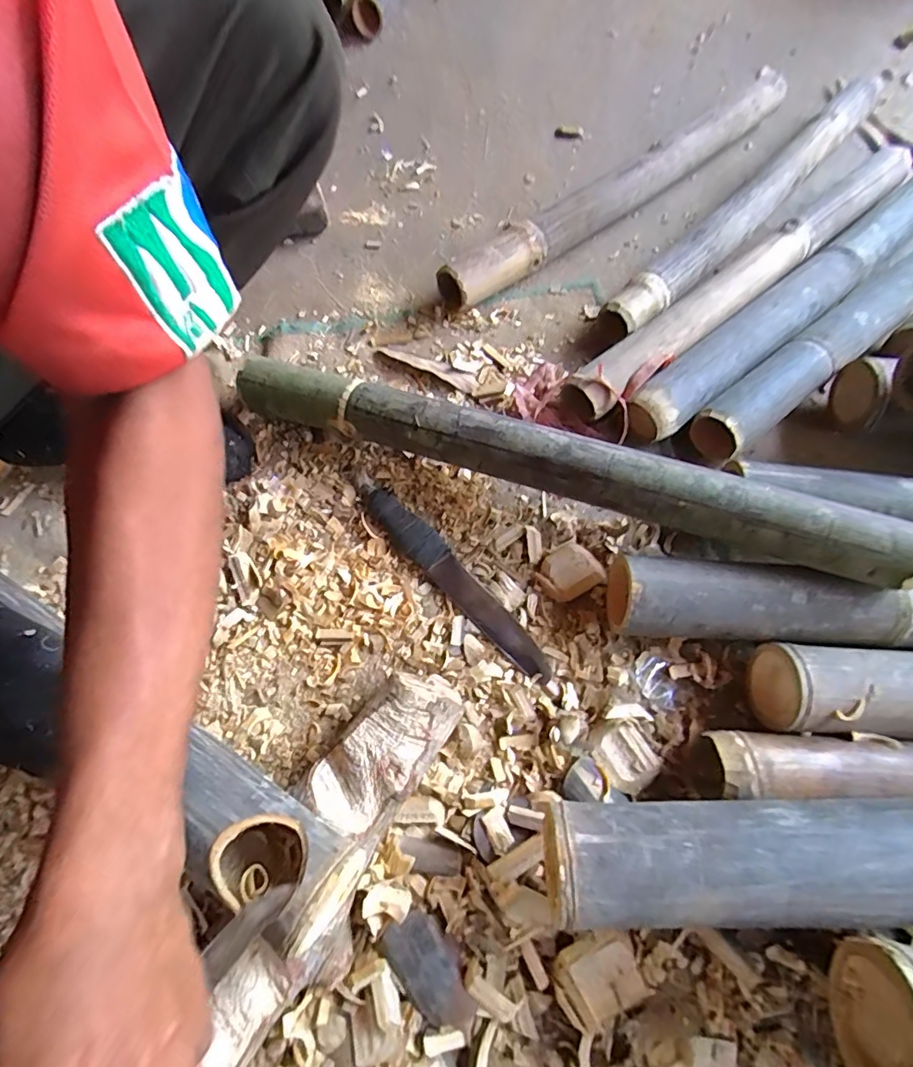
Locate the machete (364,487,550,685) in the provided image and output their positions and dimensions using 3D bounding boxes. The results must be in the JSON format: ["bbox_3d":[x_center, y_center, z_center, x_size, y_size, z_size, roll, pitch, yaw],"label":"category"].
[{"bbox_3d":[0.001,0.046,0.511,0.034,0.023,0.252,-43,74,-16],"label":"machete"}]

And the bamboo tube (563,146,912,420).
[{"bbox_3d":[0.389,-0.342,0.655,0.671,0.060,0.062,-39,73,-14],"label":"bamboo tube"}]

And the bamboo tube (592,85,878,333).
[{"bbox_3d":[0.410,-0.460,0.707,0.068,0.063,0.632,41,73,15],"label":"bamboo tube"}]

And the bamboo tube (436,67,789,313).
[{"bbox_3d":[0.248,-0.499,0.721,0.665,0.060,0.074,-38,73,-14],"label":"bamboo tube"}]

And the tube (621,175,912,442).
[{"bbox_3d":[0.451,-0.312,0.645,0.655,0.059,0.069,-38,73,-14],"label":"tube"}]

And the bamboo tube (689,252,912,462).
[{"bbox_3d":[0.529,-0.282,0.637,0.643,0.061,0.068,-35,72,-14],"label":"bamboo tube"}]

